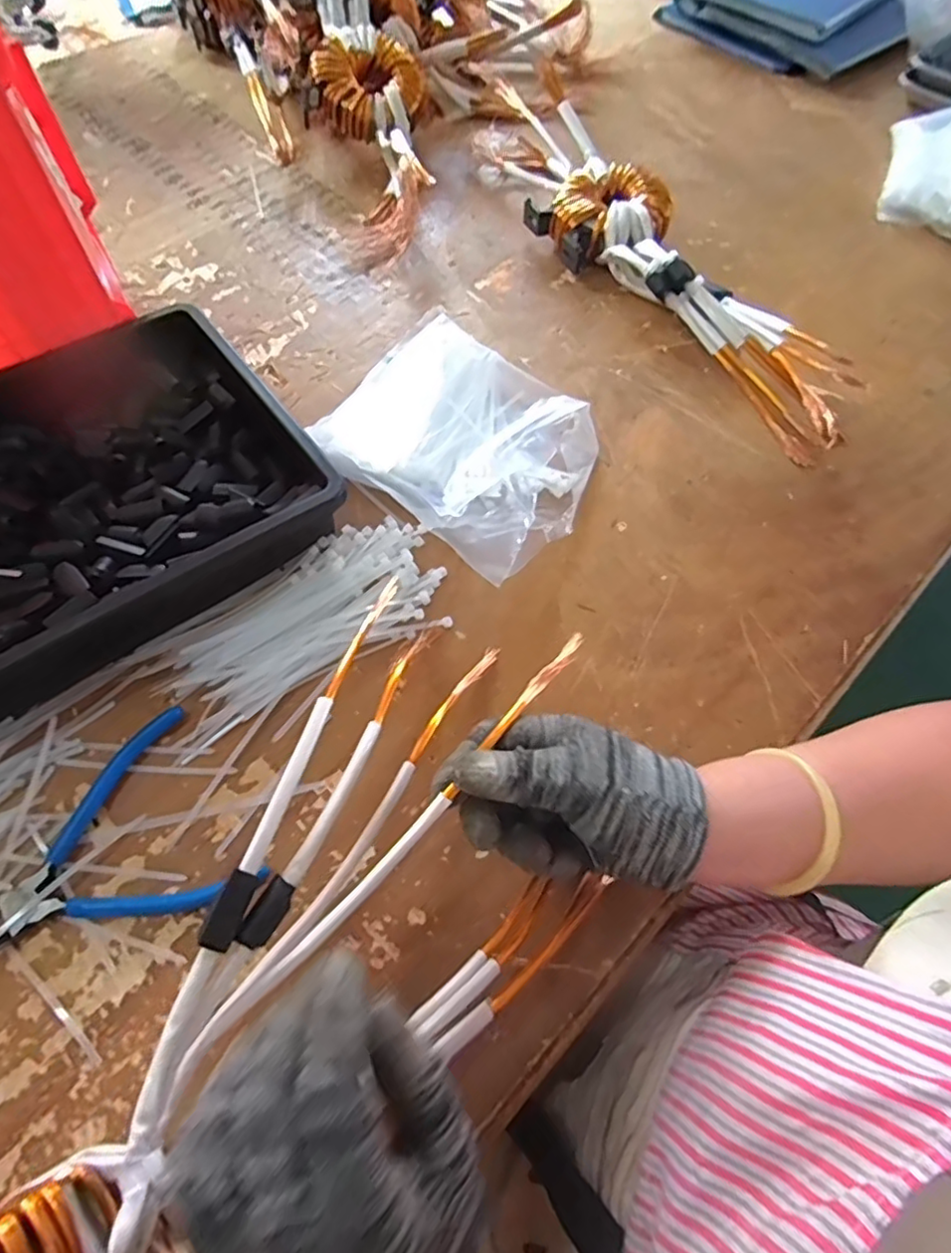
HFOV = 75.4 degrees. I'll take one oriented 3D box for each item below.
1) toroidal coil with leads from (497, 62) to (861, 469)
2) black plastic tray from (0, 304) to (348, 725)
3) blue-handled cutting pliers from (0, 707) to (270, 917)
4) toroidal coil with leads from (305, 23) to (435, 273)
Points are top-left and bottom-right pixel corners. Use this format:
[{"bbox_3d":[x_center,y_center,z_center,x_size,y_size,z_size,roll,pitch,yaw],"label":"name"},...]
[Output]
[{"bbox_3d":[0.155,-0.378,0.604,0.129,0.067,0.558,-22,65,-14],"label":"toroidal coil with leads"},{"bbox_3d":[-0.311,-0.073,0.427,0.371,0.060,0.265,-35,69,-19],"label":"black plastic tray"},{"bbox_3d":[-0.208,0.129,0.349,0.138,0.011,0.125,-32,68,-18],"label":"blue-handled cutting pliers"},{"bbox_3d":[-0.100,-0.521,0.661,0.124,0.079,0.293,-10,78,-8],"label":"toroidal coil with leads"}]

